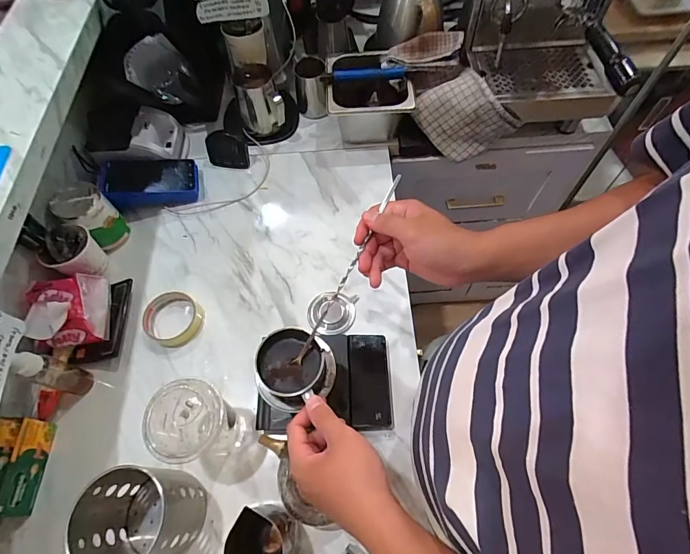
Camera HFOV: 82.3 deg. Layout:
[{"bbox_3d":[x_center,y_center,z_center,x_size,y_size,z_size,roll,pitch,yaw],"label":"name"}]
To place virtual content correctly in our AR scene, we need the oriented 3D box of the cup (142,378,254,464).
[{"bbox_3d":[-0.179,0.185,0.496,0.083,0.138,0.082,-1,63,2],"label":"cup"}]

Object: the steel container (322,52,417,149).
[{"bbox_3d":[0.042,-0.350,0.775,0.157,0.110,0.168,-5,63,0],"label":"steel container"}]

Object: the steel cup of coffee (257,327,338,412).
[{"bbox_3d":[-0.054,0.104,0.444,0.081,0.048,0.079,-1,63,2],"label":"steel cup of coffee"}]

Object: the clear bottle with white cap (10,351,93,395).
[{"bbox_3d":[-0.397,0.131,0.538,0.031,0.128,0.035,15,64,9],"label":"clear bottle with white cap"}]

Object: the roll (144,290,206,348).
[{"bbox_3d":[-0.270,0.066,0.624,0.084,0.025,0.083,-1,63,2],"label":"roll"}]

